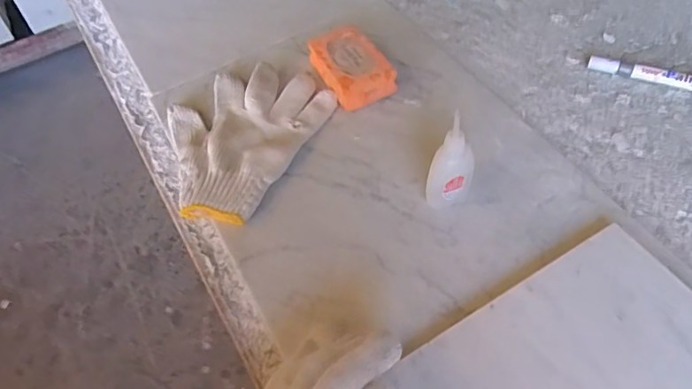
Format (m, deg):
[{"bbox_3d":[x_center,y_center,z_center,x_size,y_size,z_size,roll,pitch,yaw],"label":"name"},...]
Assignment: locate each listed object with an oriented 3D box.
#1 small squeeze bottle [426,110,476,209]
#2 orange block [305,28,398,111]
[{"bbox_3d":[0.087,-0.025,0.429,0.032,0.092,0.036,15,54,14],"label":"small squeeze bottle"},{"bbox_3d":[0.006,-0.134,0.559,0.062,0.033,0.091,-24,54,-15],"label":"orange block"}]

